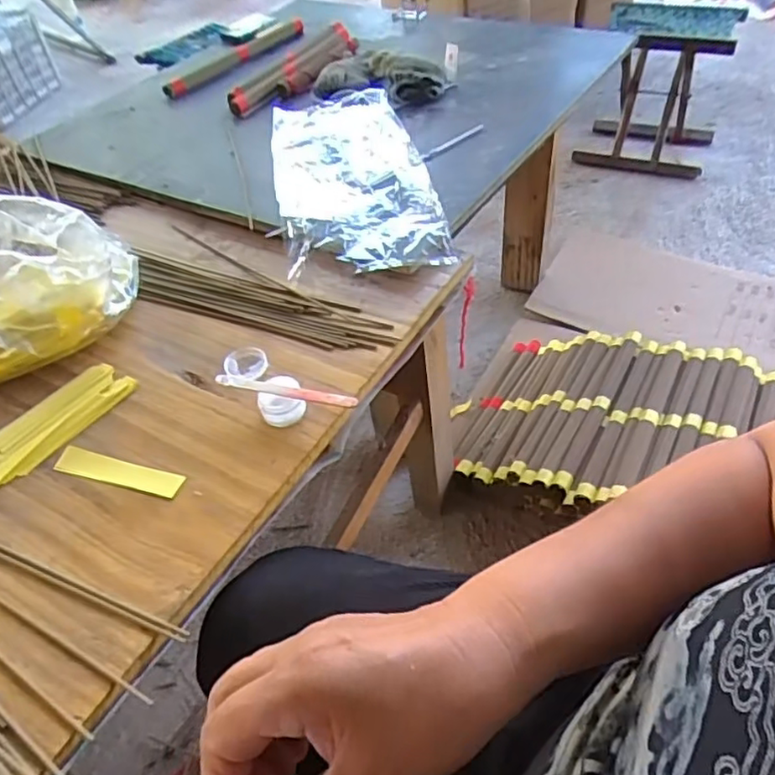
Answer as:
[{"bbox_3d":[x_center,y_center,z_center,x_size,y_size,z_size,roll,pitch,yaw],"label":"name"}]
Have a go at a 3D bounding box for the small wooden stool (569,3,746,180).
[{"bbox_3d":[0.657,-0.734,1.523,0.295,0.310,0.281,18,51,22],"label":"small wooden stool"}]

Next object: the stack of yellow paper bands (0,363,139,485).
[{"bbox_3d":[-0.289,0.029,0.536,0.067,0.006,0.138,28,55,30],"label":"stack of yellow paper bands"}]

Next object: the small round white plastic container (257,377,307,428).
[{"bbox_3d":[-0.088,0.013,0.518,0.036,0.029,0.032,-19,47,-11],"label":"small round white plastic container"}]

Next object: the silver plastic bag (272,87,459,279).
[{"bbox_3d":[-0.046,-0.260,0.759,0.177,0.046,0.395,-11,46,-4],"label":"silver plastic bag"}]

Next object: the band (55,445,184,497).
[{"bbox_3d":[-0.214,0.067,0.497,0.111,0.006,0.023,9,48,16],"label":"band"}]

